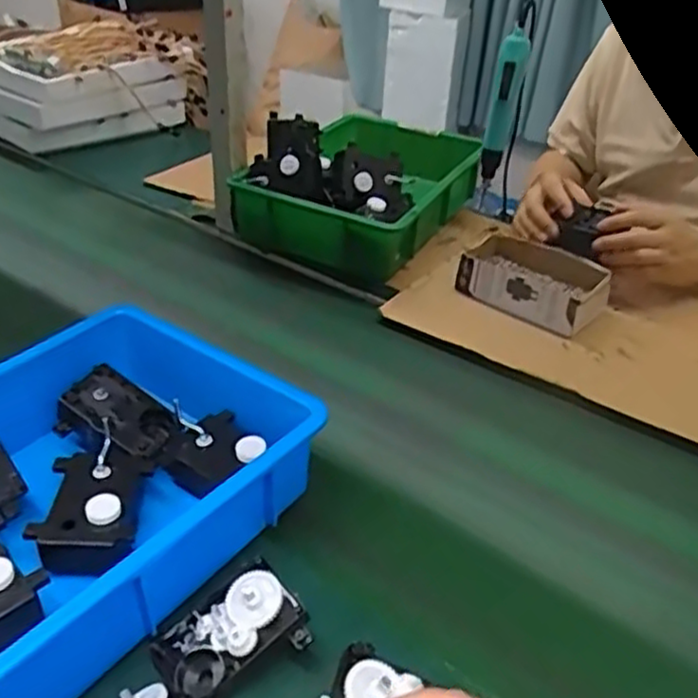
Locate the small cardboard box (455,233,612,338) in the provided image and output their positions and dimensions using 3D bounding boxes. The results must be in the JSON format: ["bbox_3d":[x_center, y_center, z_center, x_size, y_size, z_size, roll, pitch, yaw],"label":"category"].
[{"bbox_3d":[0.237,-0.086,0.956,0.184,0.059,0.117,24,38,28],"label":"small cardboard box"}]

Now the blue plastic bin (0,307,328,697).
[{"bbox_3d":[-0.249,0.131,0.577,0.272,0.111,0.418,26,39,30],"label":"blue plastic bin"}]

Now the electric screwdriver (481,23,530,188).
[{"bbox_3d":[0.211,-0.326,1.007,0.040,0.205,0.061,11,34,10],"label":"electric screwdriver"}]

